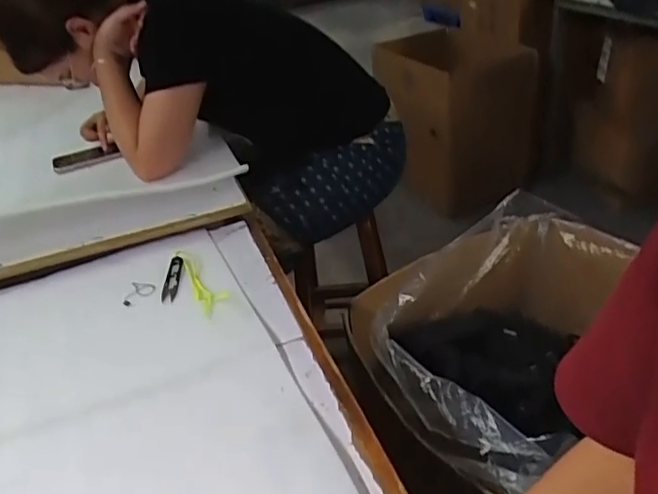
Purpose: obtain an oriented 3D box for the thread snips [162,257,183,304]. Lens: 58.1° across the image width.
[{"bbox_3d":[-0.235,0.048,0.894,0.021,0.015,0.103,-6,31,-2],"label":"thread snips"}]

